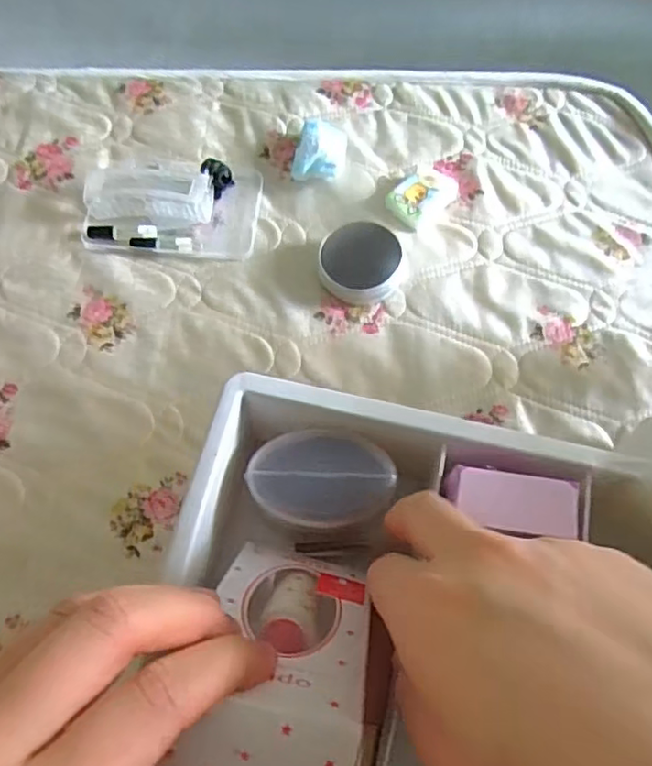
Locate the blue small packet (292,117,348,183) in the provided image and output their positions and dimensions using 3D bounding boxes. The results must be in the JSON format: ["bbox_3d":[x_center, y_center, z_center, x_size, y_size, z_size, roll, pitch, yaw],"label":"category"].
[{"bbox_3d":[-0.005,-0.247,0.662,0.053,0.027,0.068,6,64,3],"label":"blue small packet"}]

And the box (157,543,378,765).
[{"bbox_3d":[-0.013,0.098,0.224,0.056,0.110,0.030,0,105,0],"label":"box"}]

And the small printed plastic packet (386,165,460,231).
[{"bbox_3d":[0.099,-0.193,0.642,0.076,0.019,0.049,-42,71,-18],"label":"small printed plastic packet"}]

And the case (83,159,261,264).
[{"bbox_3d":[-0.158,-0.186,0.634,0.170,0.035,0.112,3,64,2],"label":"case"}]

